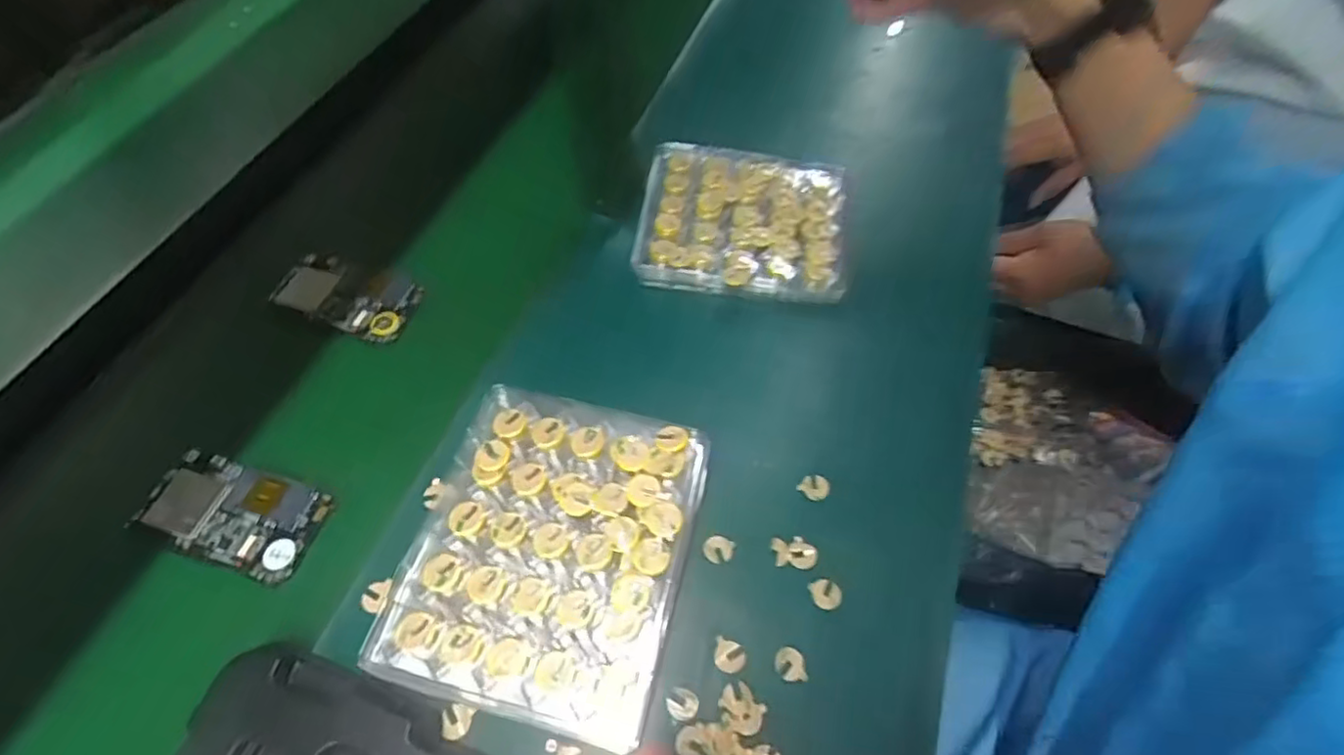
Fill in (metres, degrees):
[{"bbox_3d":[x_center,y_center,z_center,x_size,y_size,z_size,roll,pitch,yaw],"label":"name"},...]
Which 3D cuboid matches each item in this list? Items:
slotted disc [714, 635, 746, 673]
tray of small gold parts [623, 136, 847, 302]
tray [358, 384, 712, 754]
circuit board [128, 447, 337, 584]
[{"bbox_3d":[0.034,0.166,0.378,0.019,0.004,0.017,17,59,11],"label":"slotted disc"},{"bbox_3d":[0.058,-0.136,0.539,0.168,0.027,0.148,5,58,4],"label":"tray of small gold parts"},{"bbox_3d":[-0.068,0.092,0.357,0.148,0.014,0.173,12,58,9],"label":"tray"},{"bbox_3d":[-0.301,0.093,0.435,0.123,0.007,0.064,16,59,11],"label":"circuit board"}]

